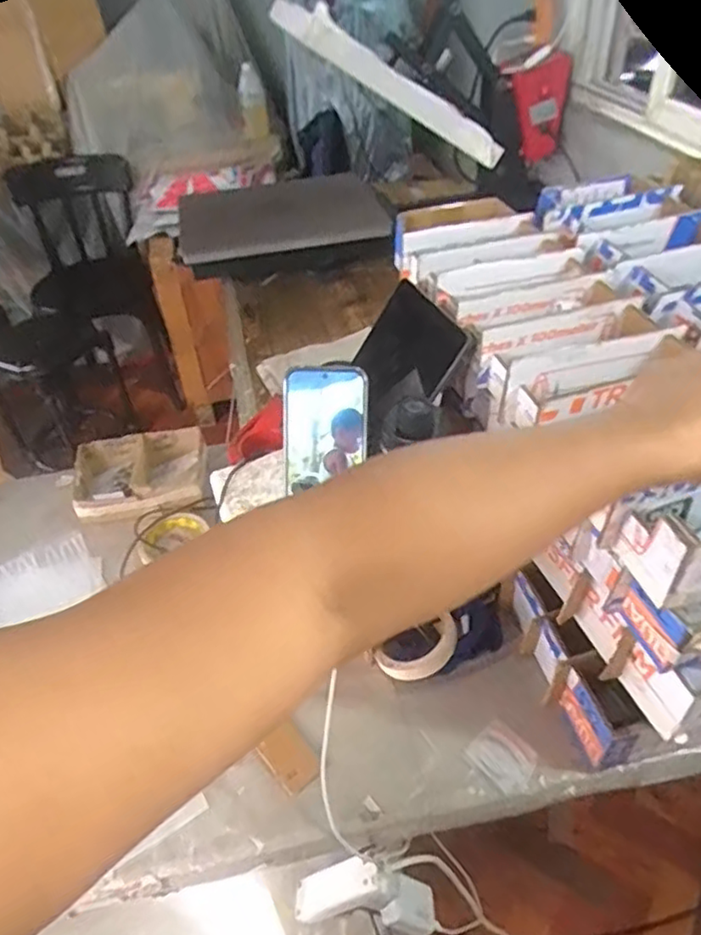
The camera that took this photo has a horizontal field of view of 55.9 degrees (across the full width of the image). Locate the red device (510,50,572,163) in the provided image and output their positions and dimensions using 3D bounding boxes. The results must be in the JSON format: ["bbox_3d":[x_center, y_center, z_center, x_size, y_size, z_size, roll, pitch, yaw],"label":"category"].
[{"bbox_3d":[0.433,-0.797,1.477,0.136,0.221,0.036,-22,49,2],"label":"red device"}]

